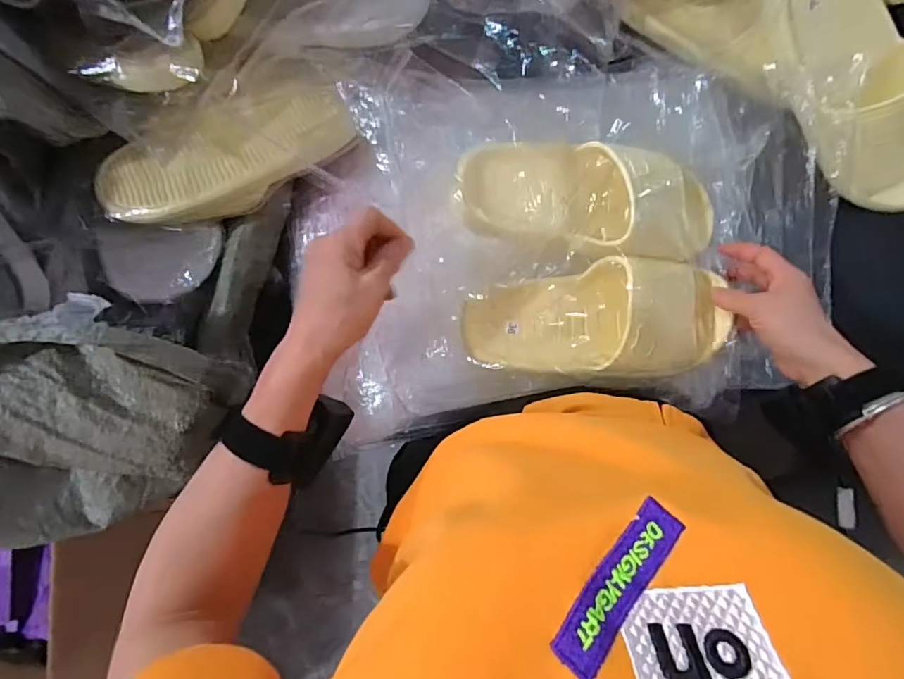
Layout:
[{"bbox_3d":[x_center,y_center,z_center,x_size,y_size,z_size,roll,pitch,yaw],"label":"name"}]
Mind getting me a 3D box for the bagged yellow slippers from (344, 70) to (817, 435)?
[{"bbox_3d":[0.115,-0.090,0.463,0.422,0.096,0.301,-7,86,8],"label":"bagged yellow slippers"}]

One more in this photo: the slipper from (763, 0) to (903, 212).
[{"bbox_3d":[0.364,-0.222,0.447,0.112,0.058,0.247,-39,99,5],"label":"slipper"}]

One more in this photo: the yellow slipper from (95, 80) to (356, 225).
[{"bbox_3d":[-0.214,-0.183,0.481,0.242,0.055,0.105,-25,84,-6],"label":"yellow slipper"}]

